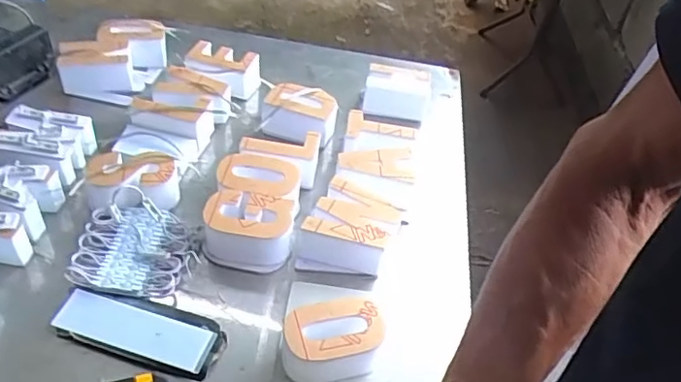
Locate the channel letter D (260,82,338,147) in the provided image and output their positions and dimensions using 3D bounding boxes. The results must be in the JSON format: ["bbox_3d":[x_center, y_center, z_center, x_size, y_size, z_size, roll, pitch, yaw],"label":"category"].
[{"bbox_3d":[-0.049,-0.088,0.723,0.087,0.054,0.062,6,43,-1],"label":"channel letter D"}]

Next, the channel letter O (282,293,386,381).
[{"bbox_3d":[-0.006,0.126,0.502,0.084,0.048,0.052,-7,45,-15],"label":"channel letter O"}]

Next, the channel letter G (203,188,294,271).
[{"bbox_3d":[-0.090,0.040,0.586,0.082,0.050,0.058,5,43,-2],"label":"channel letter G"}]

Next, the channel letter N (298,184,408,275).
[{"bbox_3d":[0.011,0.039,0.597,0.092,0.051,0.081,11,43,4],"label":"channel letter N"}]

